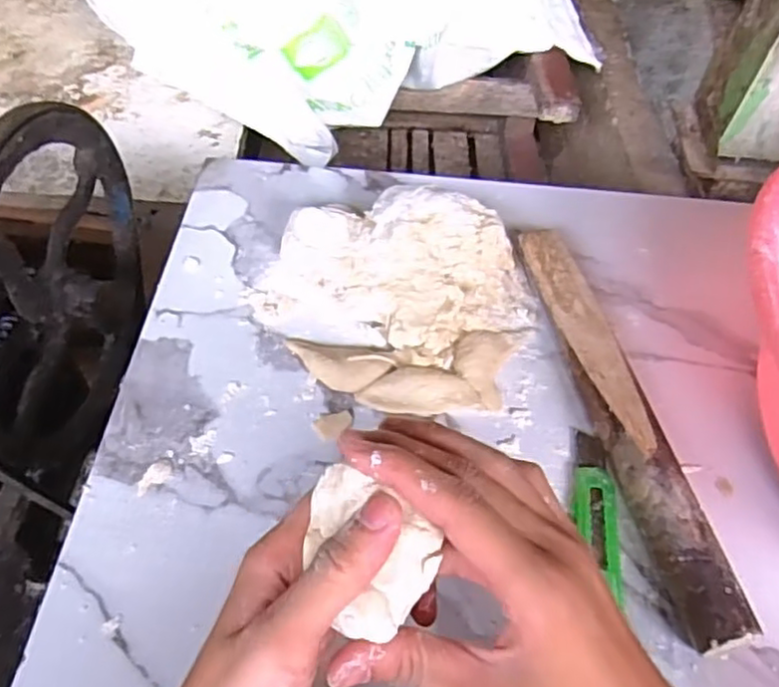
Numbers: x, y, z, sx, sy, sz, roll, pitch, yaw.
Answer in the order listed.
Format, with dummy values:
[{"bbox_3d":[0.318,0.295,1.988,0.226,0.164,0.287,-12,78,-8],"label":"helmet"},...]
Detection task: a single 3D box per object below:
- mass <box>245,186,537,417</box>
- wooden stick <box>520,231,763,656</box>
[{"bbox_3d":[0.004,-0.039,0.479,0.201,0.048,0.163,7,54,0],"label":"mass"},{"bbox_3d":[0.144,0.036,0.439,0.042,0.035,0.303,-6,55,-9],"label":"wooden stick"}]

